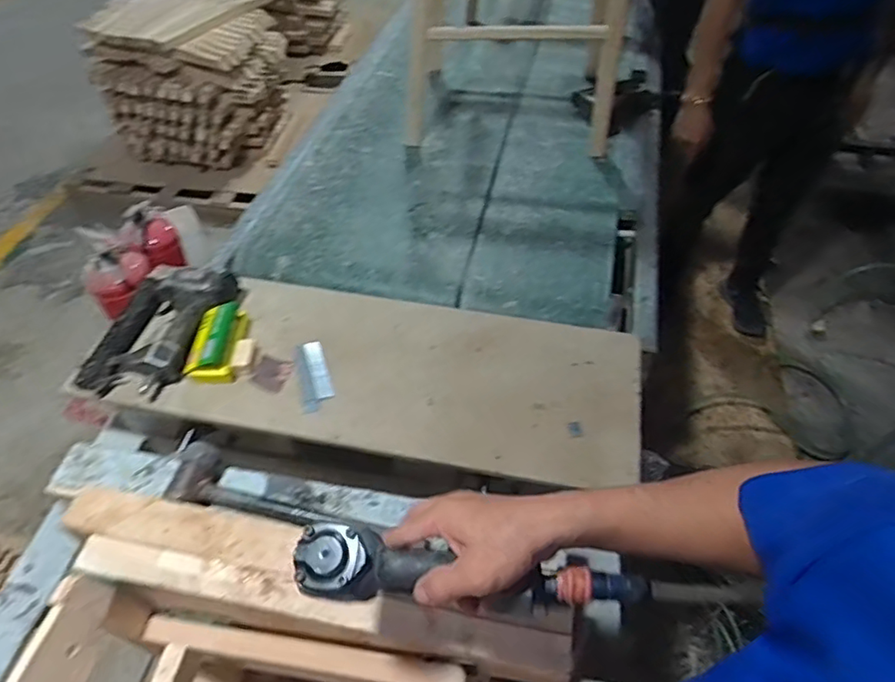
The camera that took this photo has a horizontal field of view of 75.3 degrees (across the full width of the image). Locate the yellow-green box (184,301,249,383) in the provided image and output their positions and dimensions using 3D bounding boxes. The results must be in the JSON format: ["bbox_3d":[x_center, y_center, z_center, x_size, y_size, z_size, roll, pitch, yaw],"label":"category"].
[{"bbox_3d":[-0.350,0.001,0.884,0.068,0.051,0.130,-2,49,-2],"label":"yellow-green box"}]

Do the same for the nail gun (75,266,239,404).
[{"bbox_3d":[-0.446,-0.036,0.898,0.165,0.062,0.254,10,50,9],"label":"nail gun"}]

